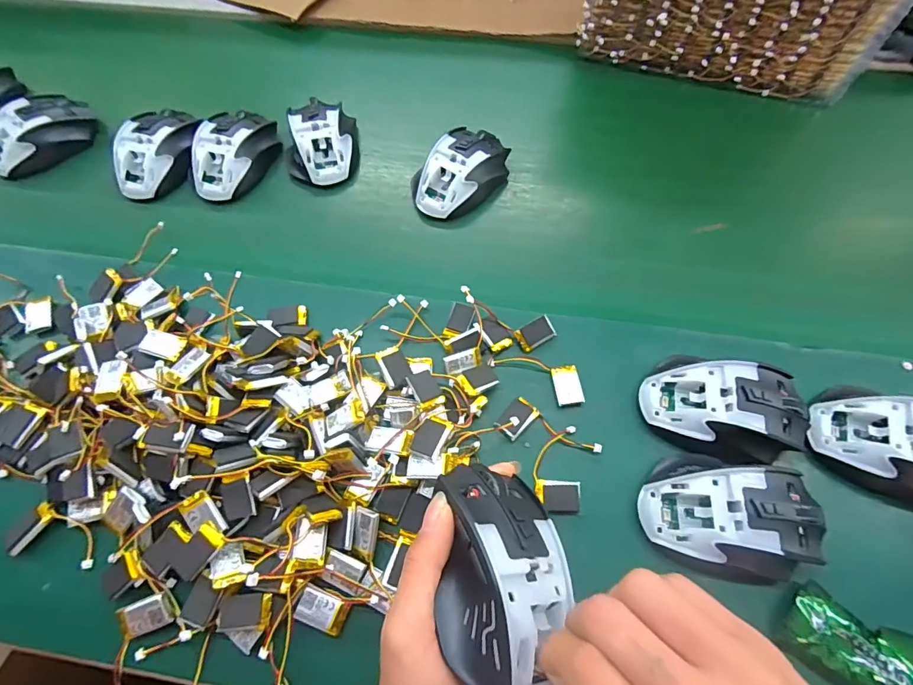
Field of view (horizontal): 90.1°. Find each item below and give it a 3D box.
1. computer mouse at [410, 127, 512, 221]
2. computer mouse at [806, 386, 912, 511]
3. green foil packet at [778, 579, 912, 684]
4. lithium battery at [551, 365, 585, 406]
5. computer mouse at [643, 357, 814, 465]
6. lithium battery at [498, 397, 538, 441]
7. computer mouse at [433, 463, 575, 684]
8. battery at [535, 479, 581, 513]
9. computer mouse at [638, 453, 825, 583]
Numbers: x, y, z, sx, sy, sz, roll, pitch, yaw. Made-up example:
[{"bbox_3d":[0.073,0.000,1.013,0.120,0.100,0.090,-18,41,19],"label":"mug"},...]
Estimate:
[{"bbox_3d":[0.006,-0.175,0.460,0.070,0.037,0.112,38,69,20],"label":"computer mouse"},{"bbox_3d":[0.319,0.073,0.326,0.109,0.038,0.070,17,64,11],"label":"computer mouse"},{"bbox_3d":[0.248,0.194,0.289,0.081,0.025,0.049,26,66,16],"label":"green foil packet"},{"bbox_3d":[0.089,0.035,0.365,0.021,0.008,0.031,-9,61,-2],"label":"lithium battery"},{"bbox_3d":[0.201,0.049,0.339,0.113,0.038,0.074,12,63,9],"label":"computer mouse"},{"bbox_3d":[0.047,0.059,0.354,0.019,0.009,0.031,41,70,21],"label":"lithium battery"},{"bbox_3d":[0.022,0.113,0.227,0.059,0.041,0.112,17,38,-26],"label":"computer mouse"},{"bbox_3d":[0.073,0.111,0.327,0.031,0.004,0.022,3,81,3],"label":"battery"},{"bbox_3d":[0.186,0.117,0.306,0.111,0.038,0.073,11,63,8],"label":"computer mouse"}]

